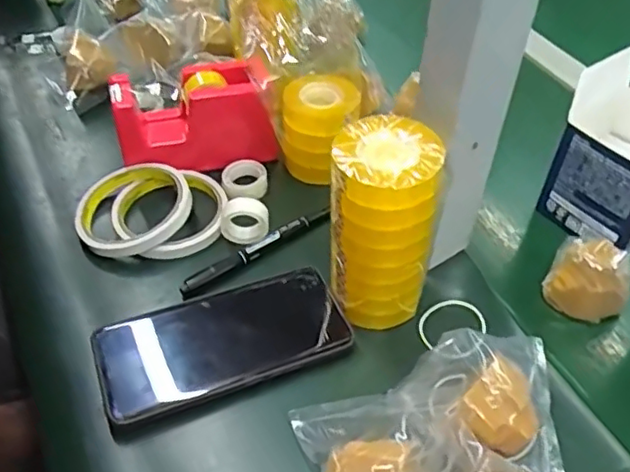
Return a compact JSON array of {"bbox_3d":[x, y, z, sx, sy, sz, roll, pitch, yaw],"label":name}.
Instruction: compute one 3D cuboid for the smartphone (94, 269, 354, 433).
[{"bbox_3d":[-0.059,0.066,0.419,0.166,0.015,0.076,-18,49,-18],"label":"smartphone"}]

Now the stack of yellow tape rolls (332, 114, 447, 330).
[{"bbox_3d":[0.042,-0.005,0.398,0.065,0.130,0.056,10,47,7],"label":"stack of yellow tape rolls"}]

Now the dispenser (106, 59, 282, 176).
[{"bbox_3d":[-0.100,-0.099,0.536,0.127,0.086,0.055,-5,47,-7],"label":"dispenser"}]

